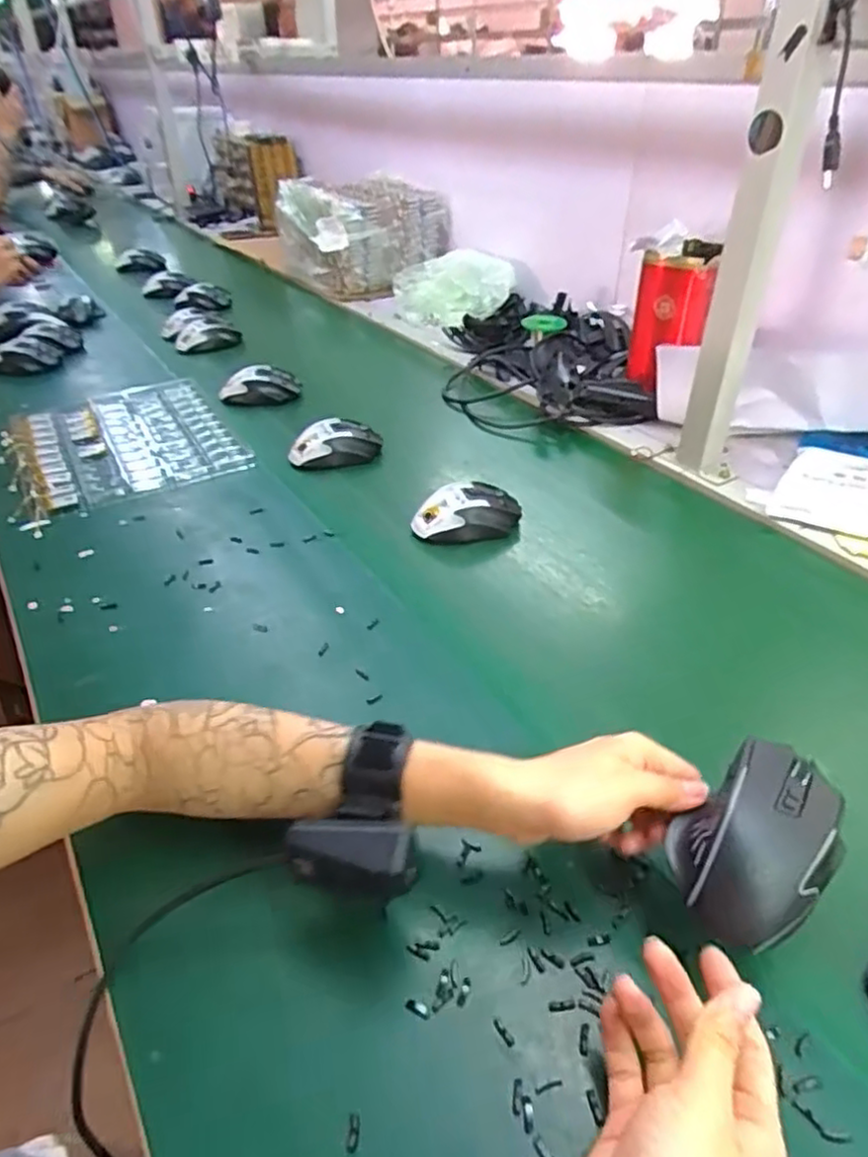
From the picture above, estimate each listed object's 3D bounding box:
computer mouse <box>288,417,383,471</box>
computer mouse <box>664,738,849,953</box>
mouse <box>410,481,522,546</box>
[{"bbox_3d":[-0.123,-0.171,0.847,0.115,0.038,0.064,0,37,0],"label":"computer mouse"},{"bbox_3d":[0.174,0.141,0.357,0.074,0.041,0.100,37,80,17],"label":"computer mouse"},{"bbox_3d":[0.035,-0.071,0.714,0.112,0.035,0.060,-2,37,-2],"label":"mouse"}]

